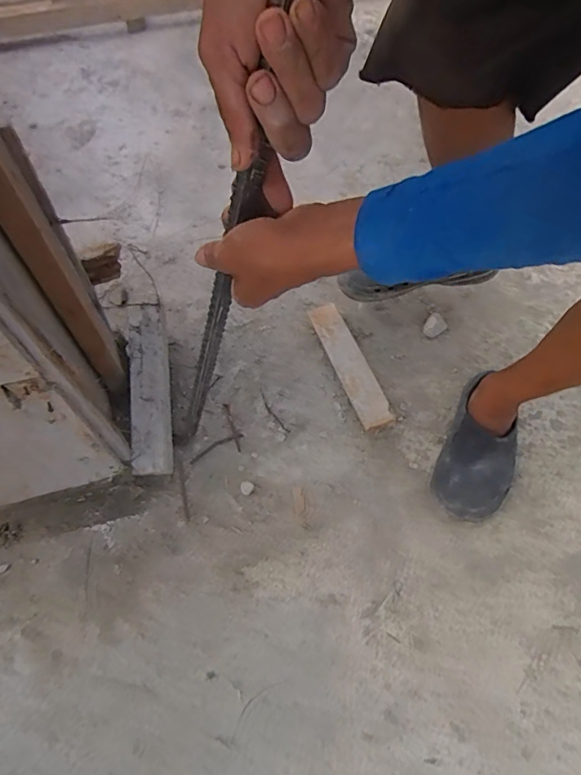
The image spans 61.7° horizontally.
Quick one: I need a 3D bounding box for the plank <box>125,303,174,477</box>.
[{"bbox_3d":[-0.234,-0.002,0.809,0.062,0.027,0.287,-7,71,-5],"label":"plank"}]

